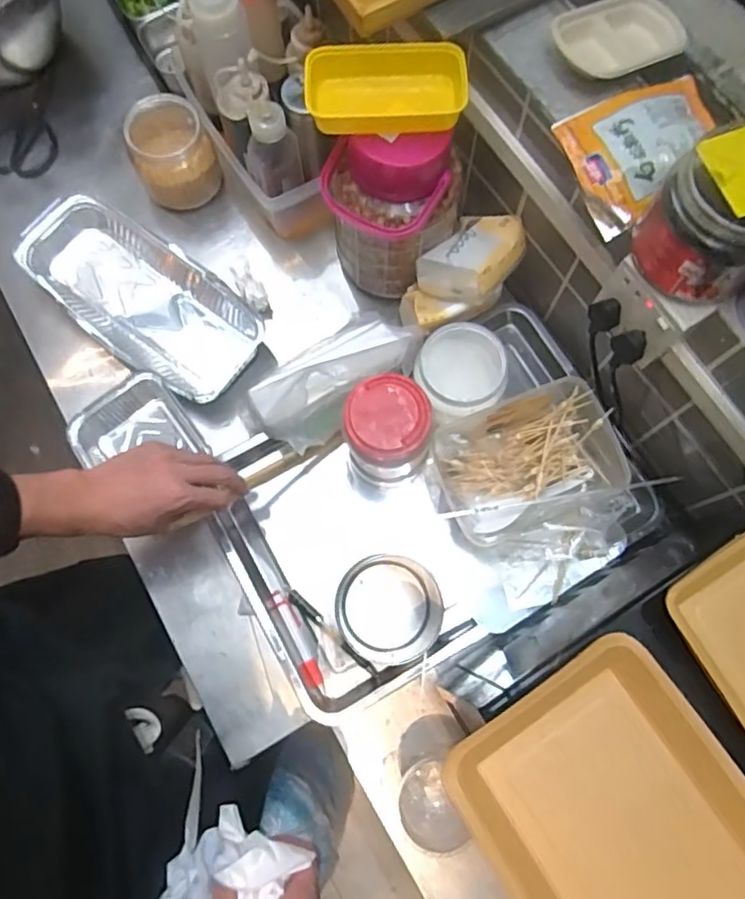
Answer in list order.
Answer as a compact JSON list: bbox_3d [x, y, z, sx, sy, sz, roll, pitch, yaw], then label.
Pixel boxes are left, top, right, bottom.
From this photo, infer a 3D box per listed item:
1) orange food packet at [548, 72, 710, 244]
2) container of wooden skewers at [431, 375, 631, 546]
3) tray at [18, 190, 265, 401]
[{"bbox_3d":[0.267,-0.288,0.566,0.158,0.036,0.122,-23,81,-2],"label":"orange food packet"},{"bbox_3d":[0.188,0.015,0.706,0.226,0.074,0.149,-21,76,-7],"label":"container of wooden skewers"},{"bbox_3d":[-0.301,-0.200,0.788,0.325,0.055,0.160,39,77,9],"label":"tray"}]

